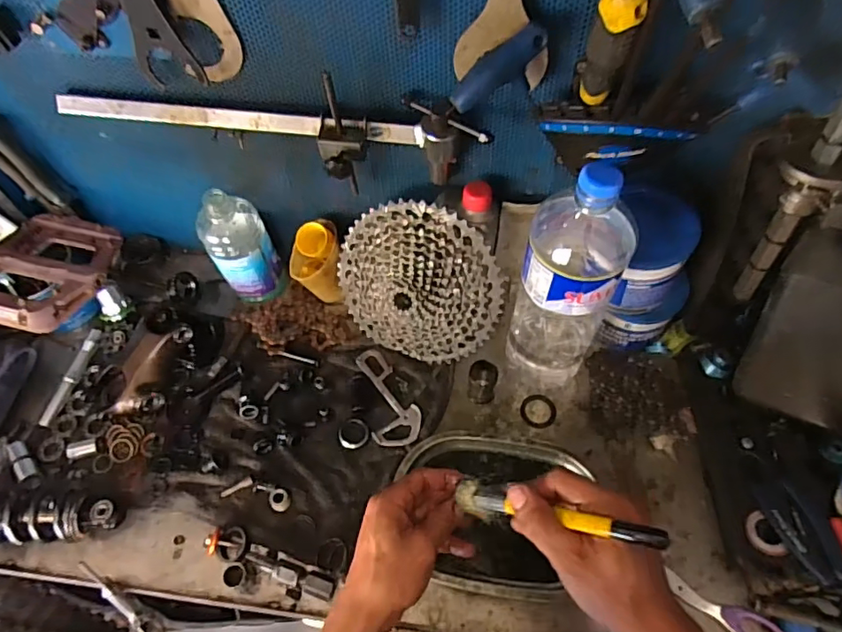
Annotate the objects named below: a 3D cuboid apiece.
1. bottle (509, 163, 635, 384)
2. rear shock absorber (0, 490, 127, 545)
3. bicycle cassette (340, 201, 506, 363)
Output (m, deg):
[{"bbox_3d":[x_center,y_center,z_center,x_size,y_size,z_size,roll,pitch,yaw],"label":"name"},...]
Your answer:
[{"bbox_3d":[0.143,-0.023,0.529,0.085,0.309,0.084,-1,62,2],"label":"bottle"},{"bbox_3d":[-0.424,0.210,0.564,0.206,0.046,0.052,-3,58,2],"label":"rear shock absorber"},{"bbox_3d":[-0.009,-0.029,0.609,0.196,0.187,0.051,17,30,13],"label":"bicycle cassette"}]

